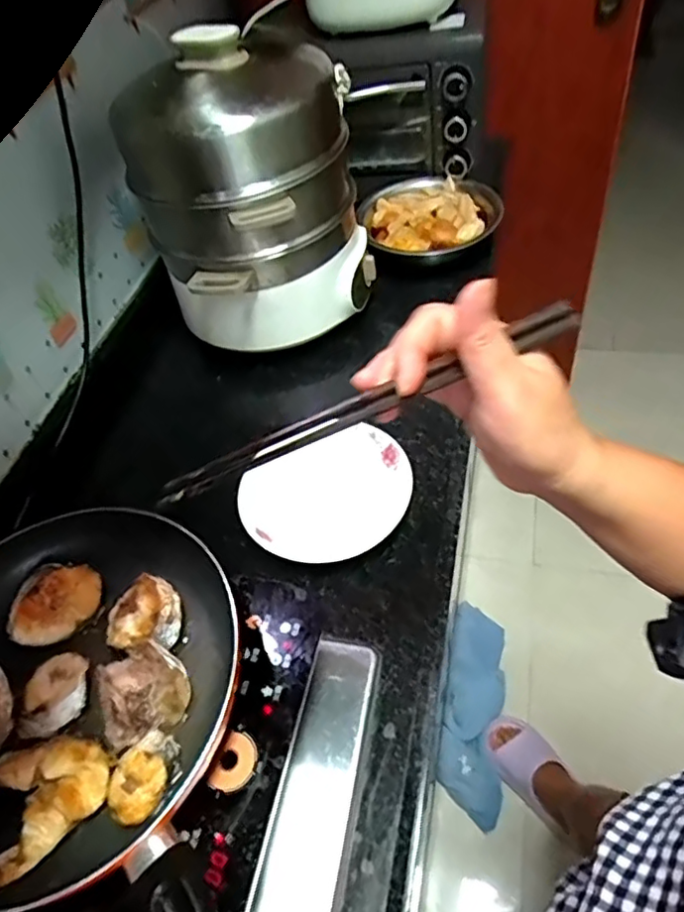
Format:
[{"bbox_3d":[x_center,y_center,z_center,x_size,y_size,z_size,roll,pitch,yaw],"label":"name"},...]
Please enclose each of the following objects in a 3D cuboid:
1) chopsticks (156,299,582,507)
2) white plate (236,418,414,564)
[{"bbox_3d":[0.002,-0.021,0.319,0.243,0.016,0.017,-23,49,21],"label":"chopsticks"},{"bbox_3d":[-0.018,0.036,0.689,0.180,0.023,0.193,-2,52,2],"label":"white plate"}]

